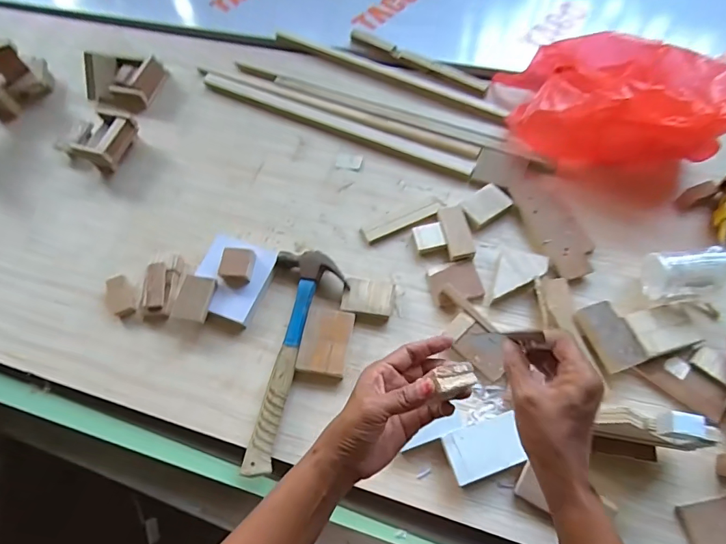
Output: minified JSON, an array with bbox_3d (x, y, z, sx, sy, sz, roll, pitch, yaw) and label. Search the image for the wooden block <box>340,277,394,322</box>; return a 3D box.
[{"bbox_3d":[0.006,0.038,0.569,0.065,0.017,0.054,9,62,7],"label":"wooden block"}]

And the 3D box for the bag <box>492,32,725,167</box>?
[{"bbox_3d":[0.358,-0.246,0.620,0.320,0.131,0.157,24,69,16],"label":"bag"}]

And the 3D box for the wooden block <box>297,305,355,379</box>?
[{"bbox_3d":[-0.047,0.090,0.547,0.061,0.023,0.090,7,61,7],"label":"wooden block"}]

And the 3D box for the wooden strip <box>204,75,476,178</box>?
[{"bbox_3d":[-0.057,-0.258,0.728,0.516,0.013,0.034,24,68,14],"label":"wooden strip"}]

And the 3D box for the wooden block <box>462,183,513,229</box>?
[{"bbox_3d":[0.179,-0.097,0.616,0.066,0.013,0.045,-34,67,-12],"label":"wooden block"}]

